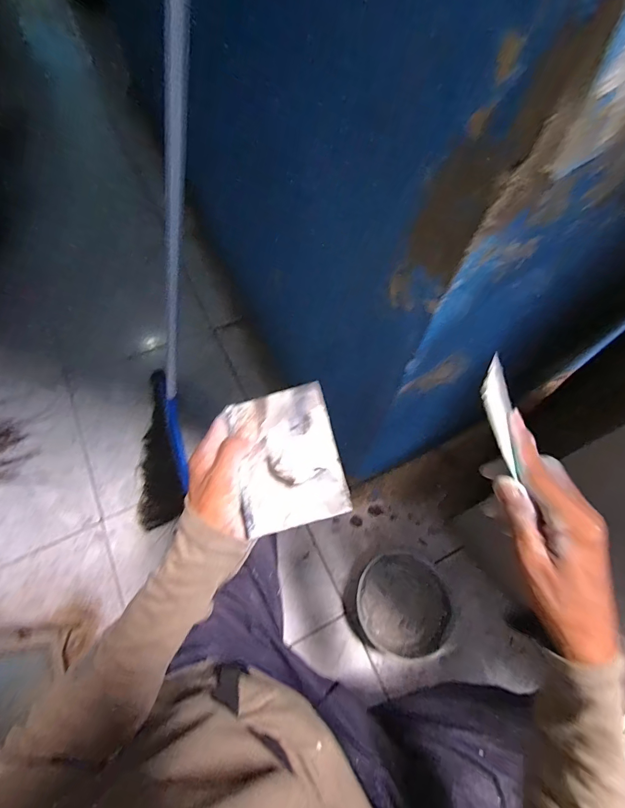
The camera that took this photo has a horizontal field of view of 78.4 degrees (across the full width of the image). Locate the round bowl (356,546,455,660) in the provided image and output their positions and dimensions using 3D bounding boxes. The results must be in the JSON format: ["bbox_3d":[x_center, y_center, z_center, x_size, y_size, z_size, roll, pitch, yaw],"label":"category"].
[{"bbox_3d":[0.184,0.400,0.770,0.182,0.045,0.183,0,63,-1],"label":"round bowl"}]

